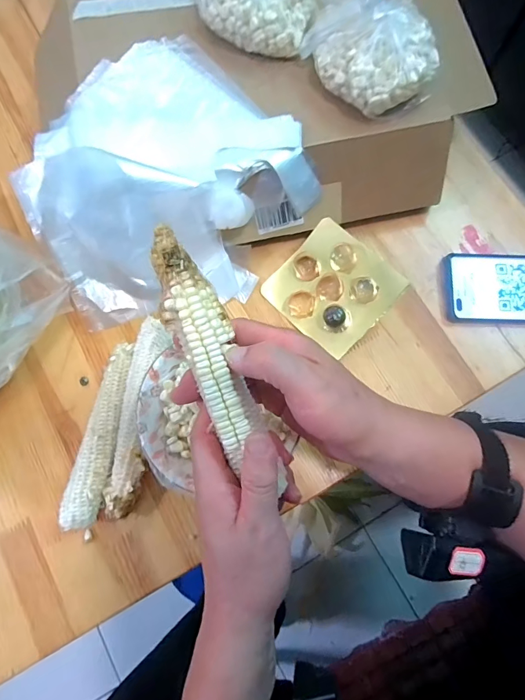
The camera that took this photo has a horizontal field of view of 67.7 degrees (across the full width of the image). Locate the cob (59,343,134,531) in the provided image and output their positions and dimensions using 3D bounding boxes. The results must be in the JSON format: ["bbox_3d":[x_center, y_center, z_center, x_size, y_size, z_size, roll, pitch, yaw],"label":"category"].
[{"bbox_3d":[-0.158,0.083,0.394,0.036,0.037,0.175,8,77,3],"label":"cob"}]

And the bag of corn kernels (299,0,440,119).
[{"bbox_3d":[0.102,-0.281,0.358,0.098,0.054,0.116,-31,78,-5],"label":"bag of corn kernels"}]

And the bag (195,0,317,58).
[{"bbox_3d":[-0.010,-0.341,0.370,0.120,0.056,0.075,17,78,6],"label":"bag"}]

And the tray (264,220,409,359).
[{"bbox_3d":[0.071,-0.068,0.414,0.120,0.031,0.108,42,99,13],"label":"tray"}]

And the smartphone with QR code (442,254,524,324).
[{"bbox_3d":[0.282,-0.066,0.427,0.162,0.014,0.078,1,77,2],"label":"smartphone with QR code"}]

